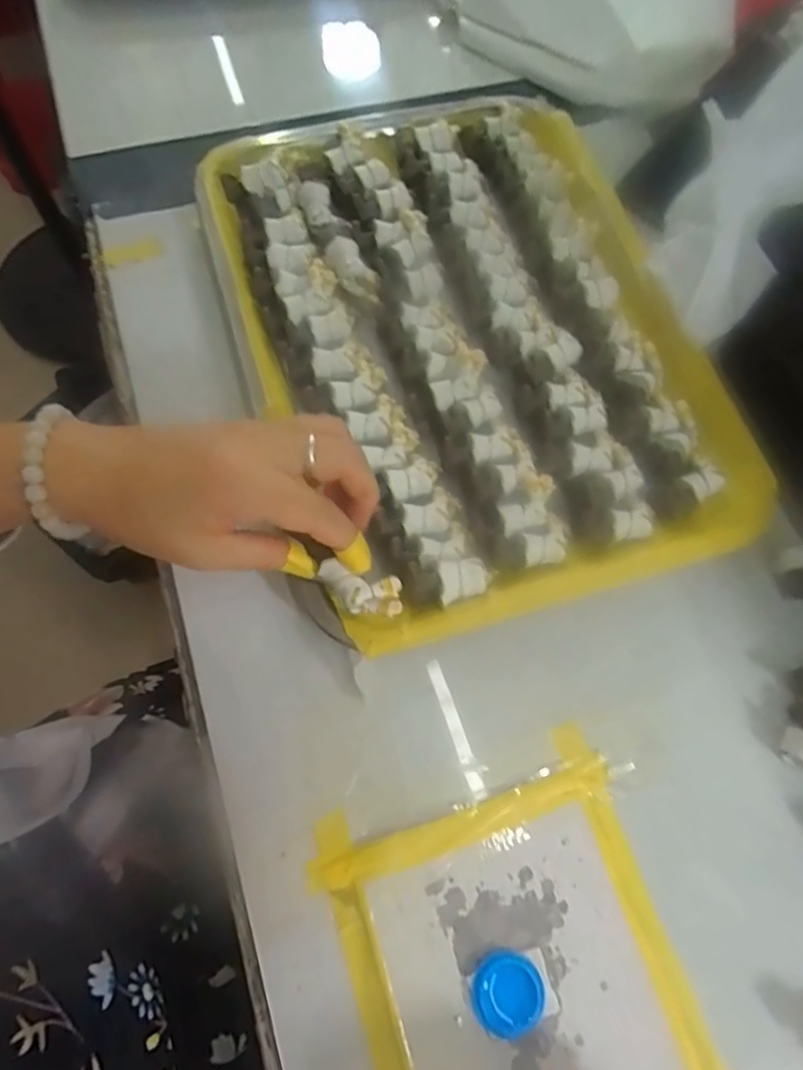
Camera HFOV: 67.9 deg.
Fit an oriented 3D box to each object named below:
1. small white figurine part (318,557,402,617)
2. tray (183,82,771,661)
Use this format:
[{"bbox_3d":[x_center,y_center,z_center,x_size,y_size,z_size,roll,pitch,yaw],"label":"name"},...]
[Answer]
[{"bbox_3d":[-0.018,0.025,0.276,0.041,0.009,0.020,23,72,-18],"label":"small white figurine part"},{"bbox_3d":[0.037,-0.124,0.346,0.253,0.023,0.337,-15,71,-8],"label":"tray"}]

